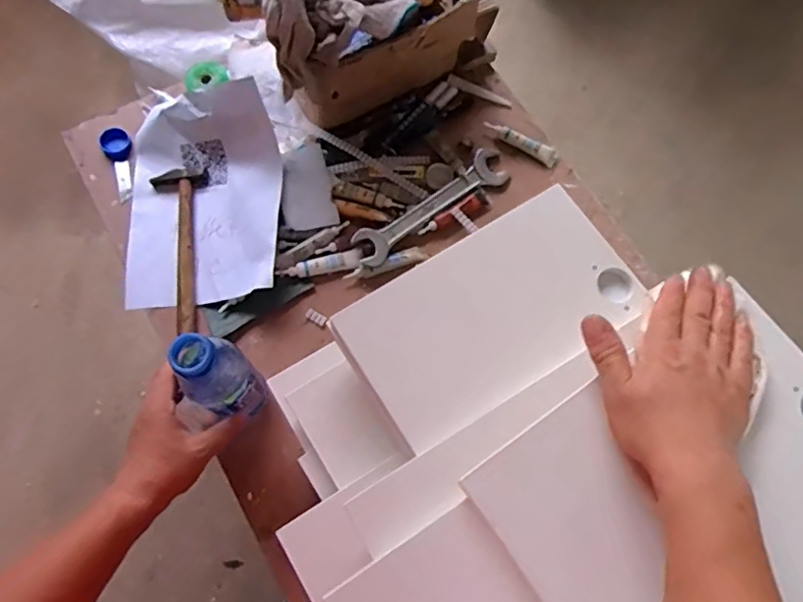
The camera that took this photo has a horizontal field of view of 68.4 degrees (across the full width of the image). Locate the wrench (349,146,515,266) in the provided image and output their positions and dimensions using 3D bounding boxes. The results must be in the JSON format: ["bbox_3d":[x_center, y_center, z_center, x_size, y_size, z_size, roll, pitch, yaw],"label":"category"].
[{"bbox_3d":[0.044,-0.128,0.783,0.248,0.016,0.056,-38,76,-15],"label":"wrench"}]

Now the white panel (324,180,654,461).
[{"bbox_3d":[0.084,0.013,0.559,0.262,0.020,0.147,-32,90,-4],"label":"white panel"}]

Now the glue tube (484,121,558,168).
[{"bbox_3d":[0.169,-0.225,0.829,0.109,0.013,0.021,29,71,8],"label":"glue tube"}]

